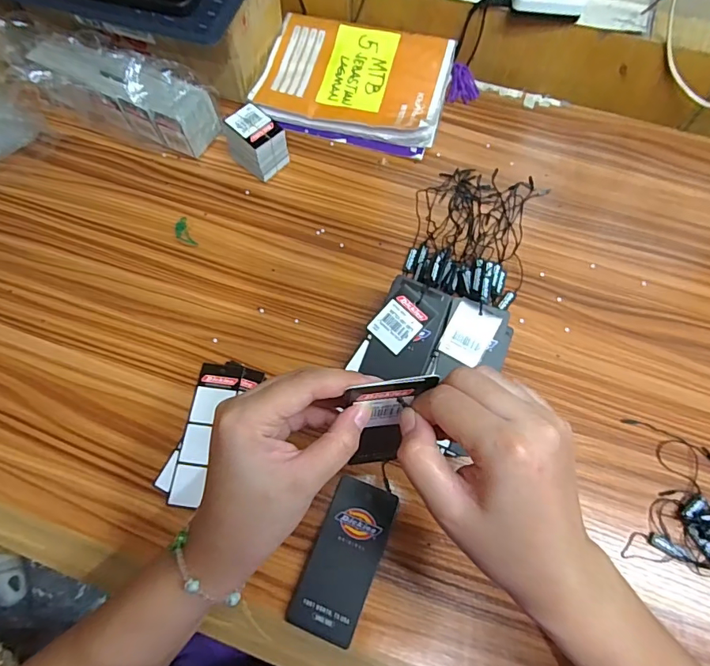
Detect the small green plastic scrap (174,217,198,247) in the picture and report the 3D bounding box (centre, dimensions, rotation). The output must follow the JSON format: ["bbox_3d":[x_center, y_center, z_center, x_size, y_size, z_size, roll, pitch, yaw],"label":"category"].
[{"bbox_3d":[-0.170,-0.100,0.456,0.016,0.004,0.037,-25,71,-9],"label":"small green plastic scrap"}]

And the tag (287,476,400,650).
[{"bbox_3d":[-0.007,0.171,0.350,0.052,0.010,0.109,20,71,9],"label":"tag"}]

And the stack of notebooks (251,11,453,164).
[{"bbox_3d":[-0.001,-0.281,0.516,0.202,0.028,0.144,13,70,5],"label":"stack of notebooks"}]

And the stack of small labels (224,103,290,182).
[{"bbox_3d":[-0.102,-0.194,0.475,0.051,0.050,0.043,42,75,15],"label":"stack of small labels"}]

